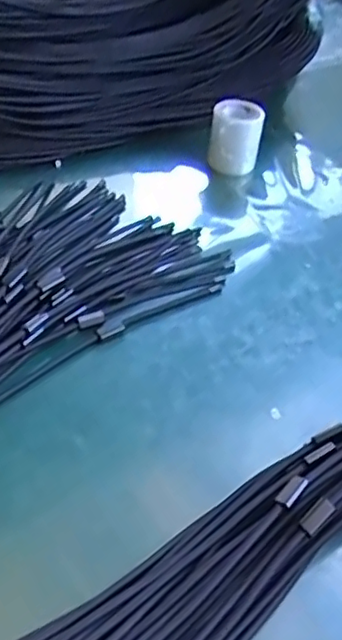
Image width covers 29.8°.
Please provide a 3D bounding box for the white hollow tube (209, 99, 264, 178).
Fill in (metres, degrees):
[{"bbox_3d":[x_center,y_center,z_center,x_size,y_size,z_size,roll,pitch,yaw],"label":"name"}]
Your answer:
[{"bbox_3d":[0.058,-0.163,0.580,0.046,0.054,0.049,11,44,3],"label":"white hollow tube"}]

